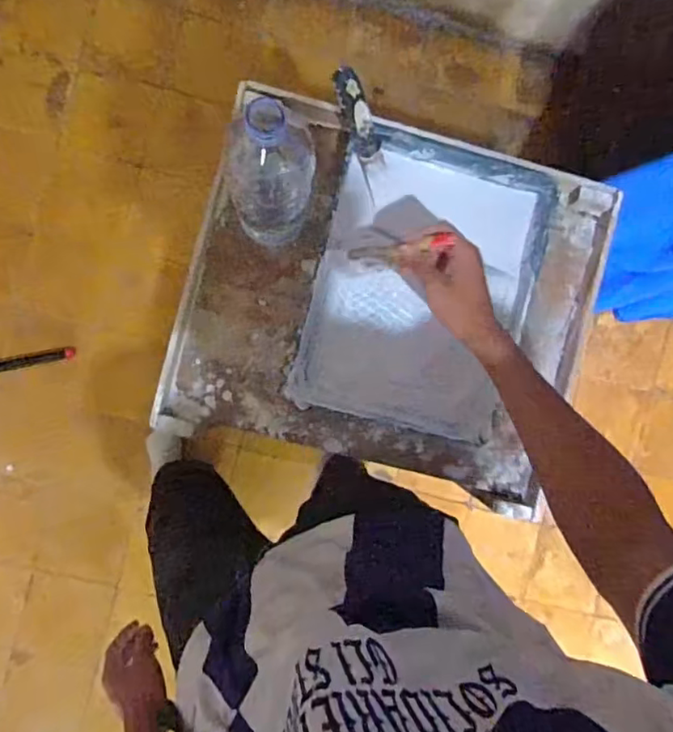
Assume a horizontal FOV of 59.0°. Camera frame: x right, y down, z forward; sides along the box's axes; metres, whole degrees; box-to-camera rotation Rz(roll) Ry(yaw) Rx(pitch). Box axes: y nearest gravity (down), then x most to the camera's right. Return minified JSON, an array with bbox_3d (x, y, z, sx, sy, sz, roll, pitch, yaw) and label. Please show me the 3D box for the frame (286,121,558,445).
[{"bbox_3d":[0.107,-0.097,0.762,0.263,0.044,0.357,15,89,-4],"label":"frame"}]

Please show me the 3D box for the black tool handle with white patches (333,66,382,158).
[{"bbox_3d":[0.024,-0.287,0.690,0.037,0.025,0.109,-33,138,-4],"label":"black tool handle with white patches"}]

